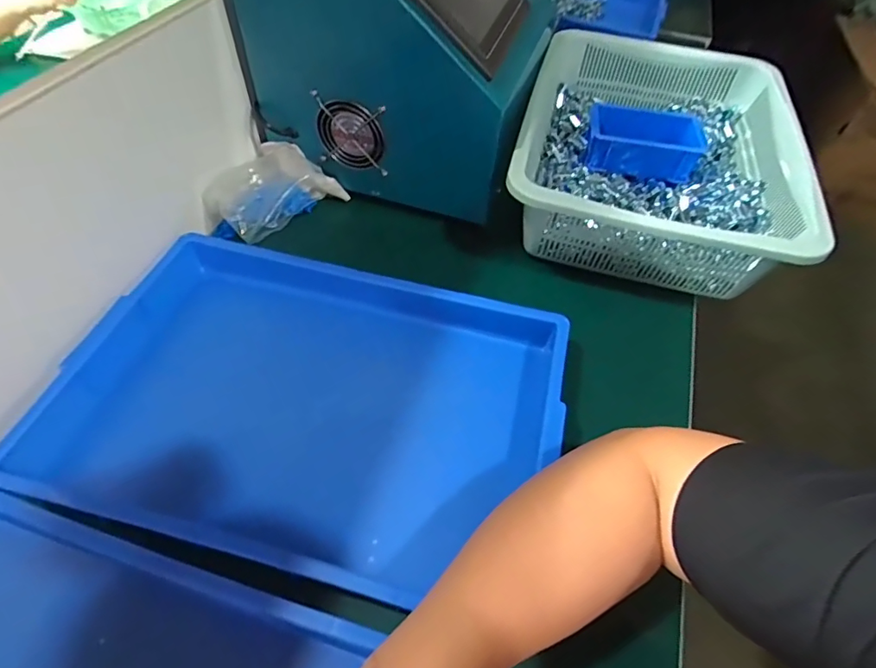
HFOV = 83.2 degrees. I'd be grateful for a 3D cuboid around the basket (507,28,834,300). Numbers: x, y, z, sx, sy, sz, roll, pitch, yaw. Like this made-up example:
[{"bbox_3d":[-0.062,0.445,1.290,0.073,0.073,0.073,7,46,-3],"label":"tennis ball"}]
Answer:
[{"bbox_3d":[0.267,-0.224,0.642,0.315,0.134,0.414,15,53,6],"label":"basket"}]

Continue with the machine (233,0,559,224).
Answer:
[{"bbox_3d":[-0.030,-0.357,0.607,0.305,0.277,0.273,16,53,7],"label":"machine"}]

